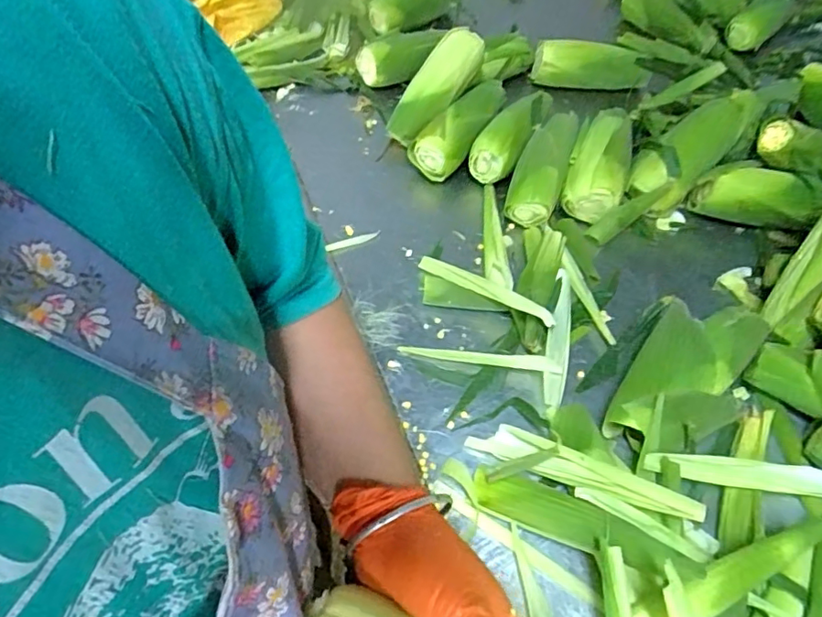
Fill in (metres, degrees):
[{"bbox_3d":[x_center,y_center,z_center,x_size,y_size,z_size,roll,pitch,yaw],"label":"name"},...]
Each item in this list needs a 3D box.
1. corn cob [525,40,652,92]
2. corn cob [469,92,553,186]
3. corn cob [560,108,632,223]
[{"bbox_3d":[0.301,-0.414,0.941,0.184,0.066,0.063,10,56,3],"label":"corn cob"},{"bbox_3d":[0.149,-0.259,0.817,0.068,0.051,0.176,26,58,14],"label":"corn cob"},{"bbox_3d":[0.270,-0.207,0.778,0.074,0.060,0.187,21,57,11],"label":"corn cob"}]

